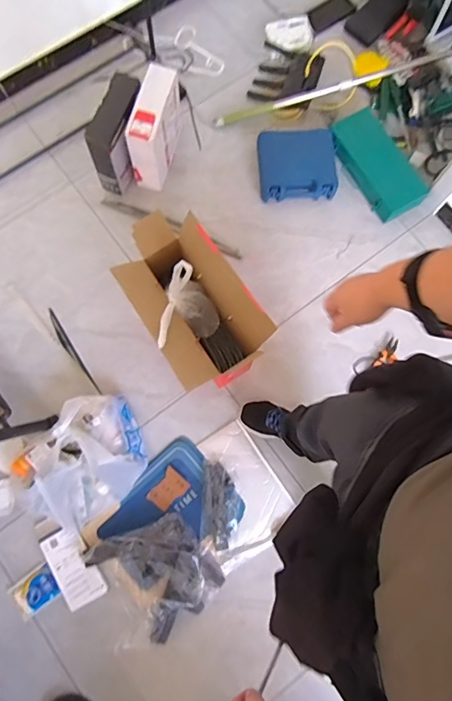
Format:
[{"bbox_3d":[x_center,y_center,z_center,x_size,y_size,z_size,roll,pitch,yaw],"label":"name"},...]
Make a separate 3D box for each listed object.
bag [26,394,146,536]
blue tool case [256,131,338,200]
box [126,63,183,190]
[{"bbox_3d":[-0.372,0.306,1.255,0.282,0.134,0.367,15,78,2],"label":"bag"},{"bbox_3d":[0.228,-0.602,1.462,0.248,0.068,0.230,-4,78,-2],"label":"blue tool case"},{"bbox_3d":[-0.210,-0.668,1.368,0.086,0.242,0.247,18,78,2],"label":"box"}]

